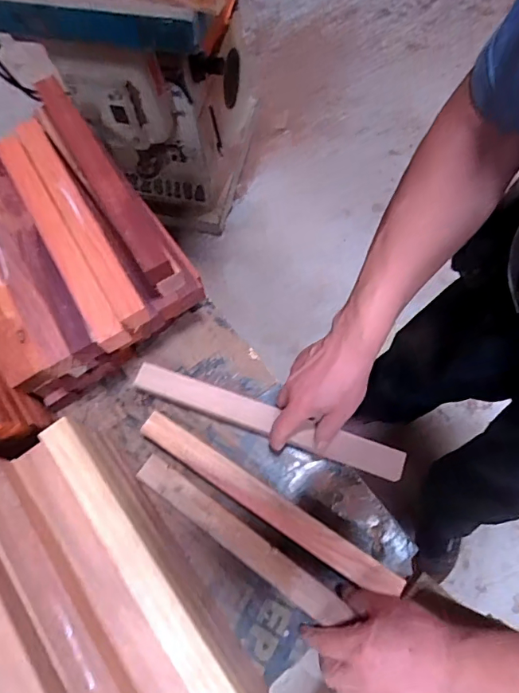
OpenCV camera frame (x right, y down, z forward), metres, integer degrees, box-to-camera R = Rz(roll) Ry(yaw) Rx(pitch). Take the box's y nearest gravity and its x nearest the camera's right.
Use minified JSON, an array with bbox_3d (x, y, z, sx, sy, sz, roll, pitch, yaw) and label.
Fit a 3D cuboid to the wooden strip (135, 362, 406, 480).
[{"bbox_3d":[0.007,0.086,0.538,0.324,0.027,0.032,18,71,8],"label":"wooden strip"}]

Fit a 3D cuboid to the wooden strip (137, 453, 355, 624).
[{"bbox_3d":[-0.024,0.203,0.490,0.257,0.014,0.032,32,73,14],"label":"wooden strip"}]

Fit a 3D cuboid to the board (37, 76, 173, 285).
[{"bbox_3d":[-0.185,-0.206,0.536,0.039,0.033,0.310,-30,70,-9],"label":"board"}]

